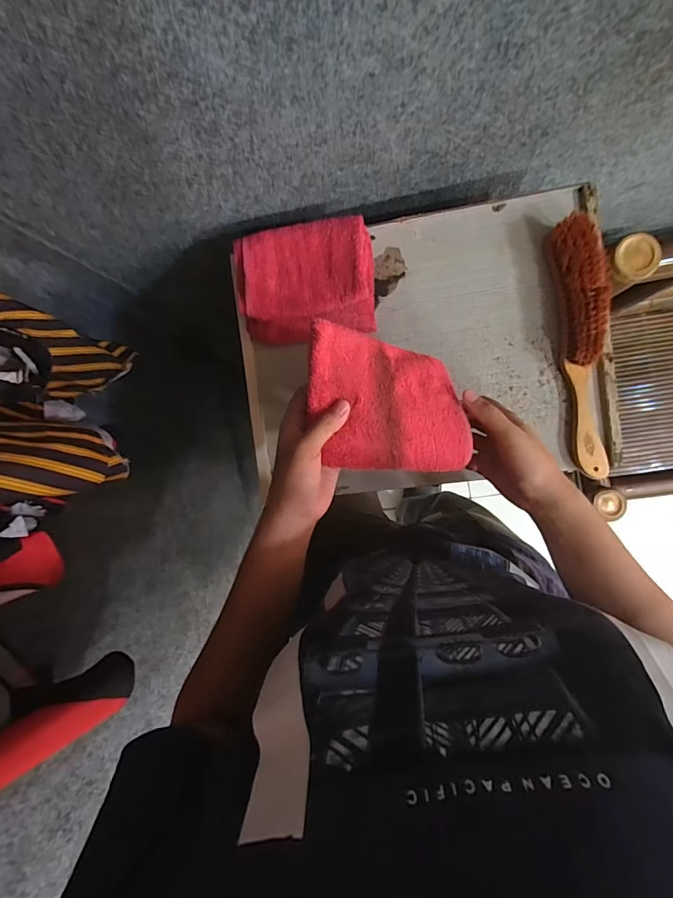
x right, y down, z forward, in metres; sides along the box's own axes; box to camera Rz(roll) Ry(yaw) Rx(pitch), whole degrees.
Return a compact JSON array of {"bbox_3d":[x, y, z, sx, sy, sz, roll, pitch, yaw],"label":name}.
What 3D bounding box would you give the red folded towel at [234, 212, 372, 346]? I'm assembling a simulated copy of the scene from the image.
[{"bbox_3d":[-0.033,-0.183,0.456,0.145,0.035,0.116,-7,91,8],"label":"red folded towel"}]

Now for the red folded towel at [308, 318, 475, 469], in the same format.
[{"bbox_3d":[0.046,-0.042,0.365,0.141,0.024,0.118,3,80,-14],"label":"red folded towel"}]

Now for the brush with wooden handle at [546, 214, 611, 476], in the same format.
[{"bbox_3d":[0.259,-0.101,0.423,0.047,0.034,0.254,-11,90,8],"label":"brush with wooden handle"}]

